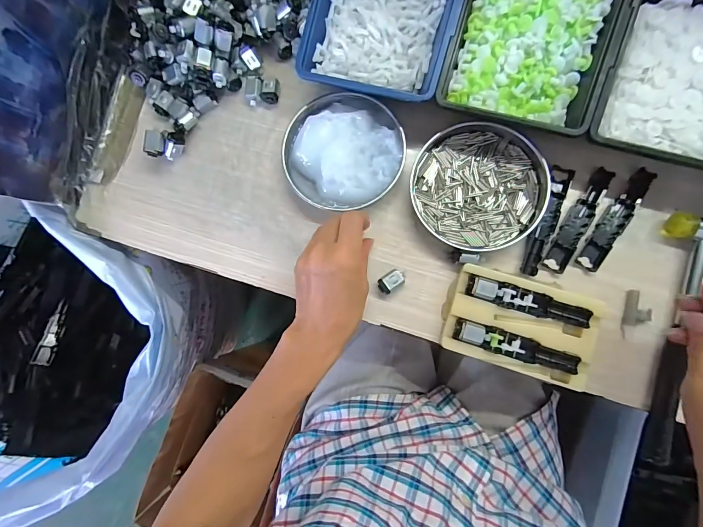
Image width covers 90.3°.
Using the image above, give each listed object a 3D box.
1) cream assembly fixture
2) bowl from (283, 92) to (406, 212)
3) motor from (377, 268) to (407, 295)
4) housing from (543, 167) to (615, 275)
[{"bbox_3d":[0.170,0.061,0.350,0.138,0.025,0.089,17,87,7],"label":"cream assembly fixture"},{"bbox_3d":[-0.010,-0.125,0.385,0.126,0.029,0.129,-1,85,6],"label":"bowl"},{"bbox_3d":[0.042,0.019,0.373,0.029,0.012,0.019,-37,82,1],"label":"motor"},{"bbox_3d":[0.235,-0.044,0.364,0.024,0.009,0.117,29,88,8],"label":"housing"}]

